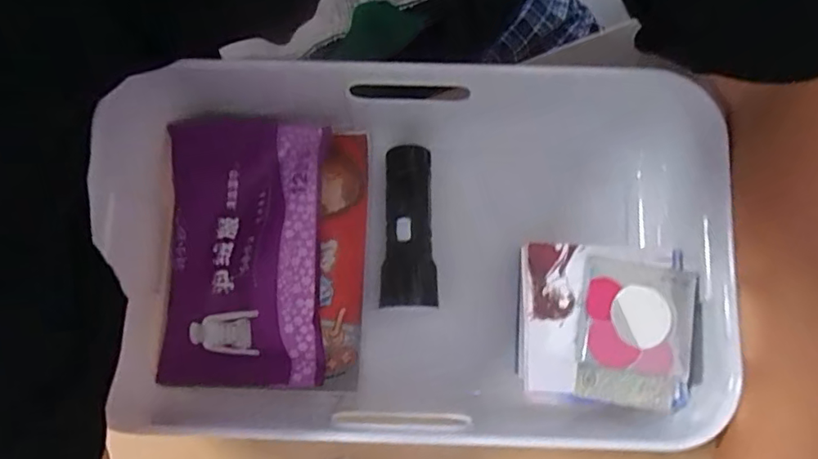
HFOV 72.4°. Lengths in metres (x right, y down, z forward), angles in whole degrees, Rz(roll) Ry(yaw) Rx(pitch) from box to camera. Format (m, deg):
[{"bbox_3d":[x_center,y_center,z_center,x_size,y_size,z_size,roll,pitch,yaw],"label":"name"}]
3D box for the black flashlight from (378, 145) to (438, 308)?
[{"bbox_3d":[-0.001,-0.002,0.323,0.031,0.027,0.093,-1,79,1],"label":"black flashlight"}]

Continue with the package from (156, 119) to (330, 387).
[{"bbox_3d":[-0.093,0.013,0.323,0.085,0.025,0.148,1,79,1],"label":"package"}]

